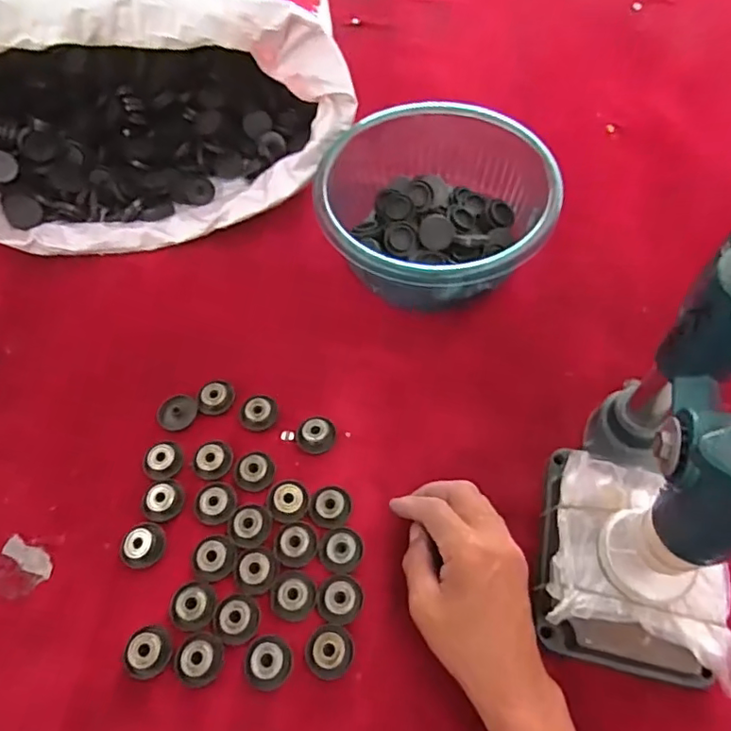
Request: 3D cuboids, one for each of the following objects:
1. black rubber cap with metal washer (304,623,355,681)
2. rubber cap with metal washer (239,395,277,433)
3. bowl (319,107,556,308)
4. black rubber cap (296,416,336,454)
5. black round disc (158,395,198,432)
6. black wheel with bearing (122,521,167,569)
[{"bbox_3d":[-0.025,0.196,0.379,0.031,0.011,0.032,7,60,7],"label":"black rubber cap with metal washer"},{"bbox_3d":[-0.091,0.041,0.472,0.030,0.010,0.030,-1,60,2],"label":"rubber cap with metal washer"},{"bbox_3d":[0.064,-0.150,0.522,0.200,0.103,0.191,-1,60,2],"label":"bowl"},{"bbox_3d":[-0.041,0.057,0.457,0.032,0.015,0.026,-7,60,-1],"label":"black rubber cap"},{"bbox_3d":[-0.162,0.042,0.482,0.032,0.011,0.033,-1,60,2],"label":"black round disc"},{"bbox_3d":[-0.168,0.135,0.419,0.030,0.008,0.033,-1,60,2],"label":"black wheel with bearing"}]

